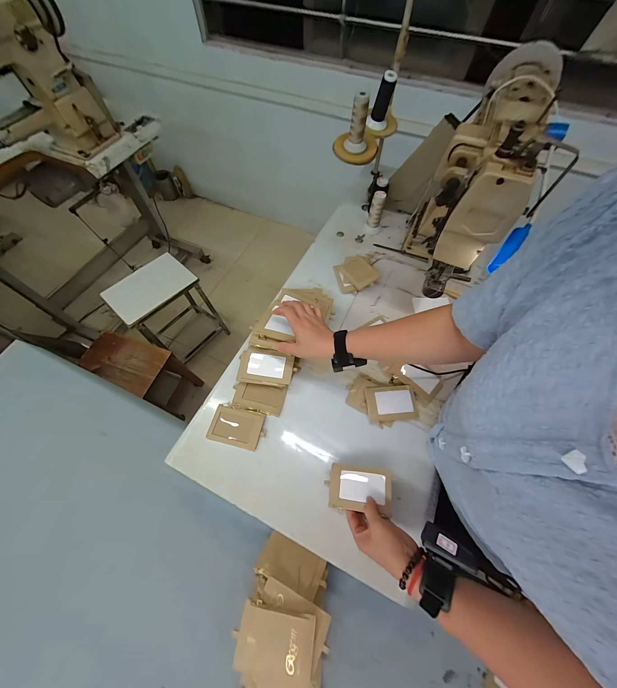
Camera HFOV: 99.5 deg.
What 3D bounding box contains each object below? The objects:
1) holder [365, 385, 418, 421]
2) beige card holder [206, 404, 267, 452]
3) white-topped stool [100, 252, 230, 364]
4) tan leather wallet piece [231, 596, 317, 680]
[{"bbox_3d":[0.182,0.128,0.573,0.109,0.009,0.073,-3,63,-2],"label":"holder"},{"bbox_3d":[-0.152,0.176,0.558,0.111,0.005,0.076,13,63,6],"label":"beige card holder"},{"bbox_3d":[-0.664,-0.148,1.293,0.337,0.522,0.285,-41,70,-19],"label":"white-topped stool"},{"bbox_3d":[-0.048,0.432,0.380,0.111,0.015,0.070,8,63,3],"label":"tan leather wallet piece"}]

